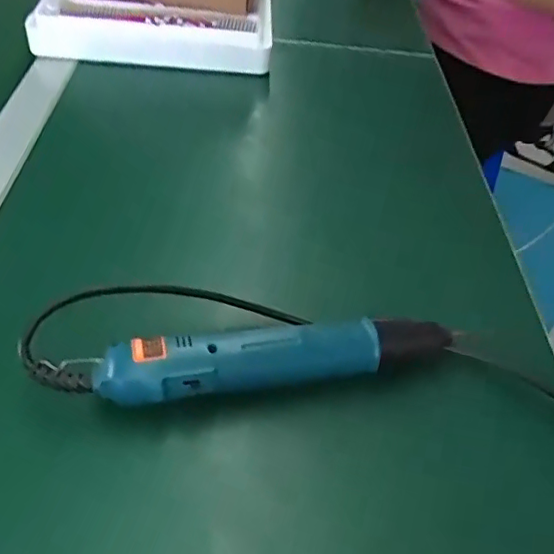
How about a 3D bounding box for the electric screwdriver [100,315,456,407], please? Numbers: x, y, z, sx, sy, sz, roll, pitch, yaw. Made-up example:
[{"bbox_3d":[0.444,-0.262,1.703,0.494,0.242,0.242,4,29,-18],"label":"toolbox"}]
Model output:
[{"bbox_3d":[0.003,0.043,0.334,0.203,0.031,0.033,-8,47,-14],"label":"electric screwdriver"}]

